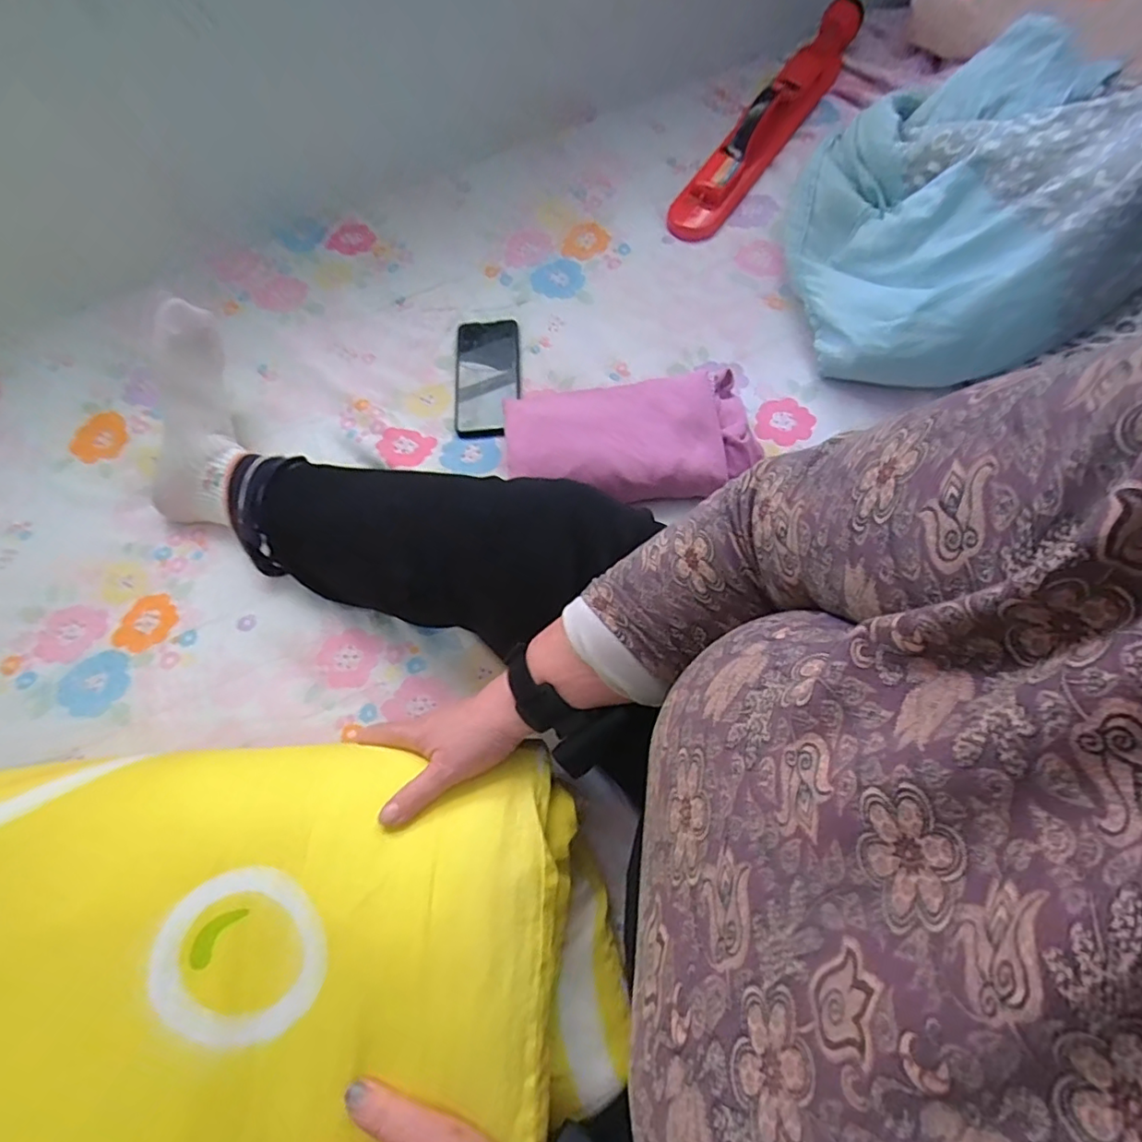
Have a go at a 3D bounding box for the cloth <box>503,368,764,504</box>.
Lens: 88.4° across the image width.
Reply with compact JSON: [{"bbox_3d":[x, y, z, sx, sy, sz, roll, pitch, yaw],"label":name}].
[{"bbox_3d":[0.062,-0.142,0.636,0.259,0.043,0.148,-8,66,-1],"label":"cloth"}]

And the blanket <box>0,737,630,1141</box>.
[{"bbox_3d":[-0.227,0.278,0.415,0.505,0.091,0.301,-8,66,-1],"label":"blanket"}]

